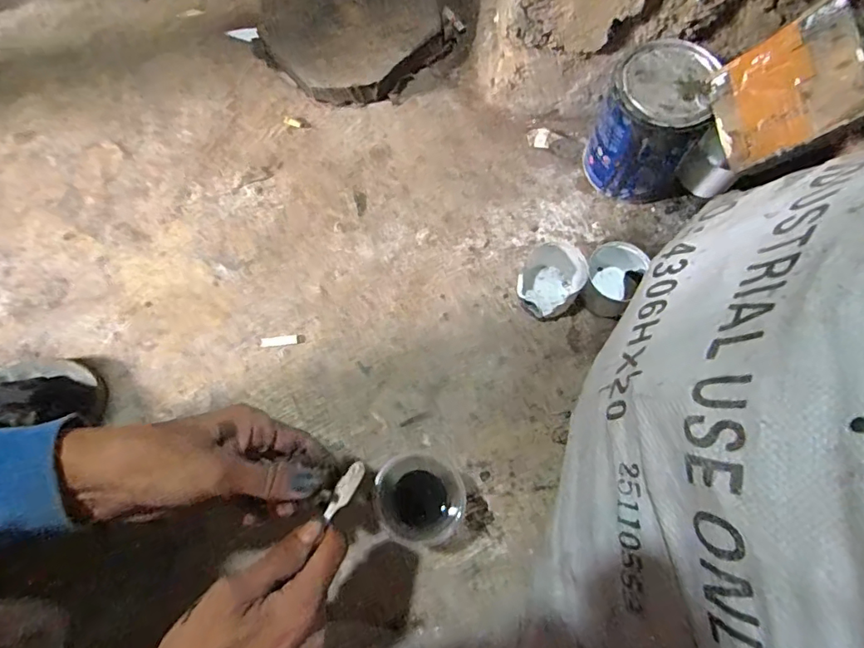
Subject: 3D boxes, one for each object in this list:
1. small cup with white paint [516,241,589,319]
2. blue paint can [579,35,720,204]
[{"bbox_3d":[0.127,-0.048,0.537,0.062,0.044,0.082,27,71,9],"label":"small cup with white paint"},{"bbox_3d":[0.232,-0.205,0.545,0.112,0.138,0.103,32,72,11],"label":"blue paint can"}]

